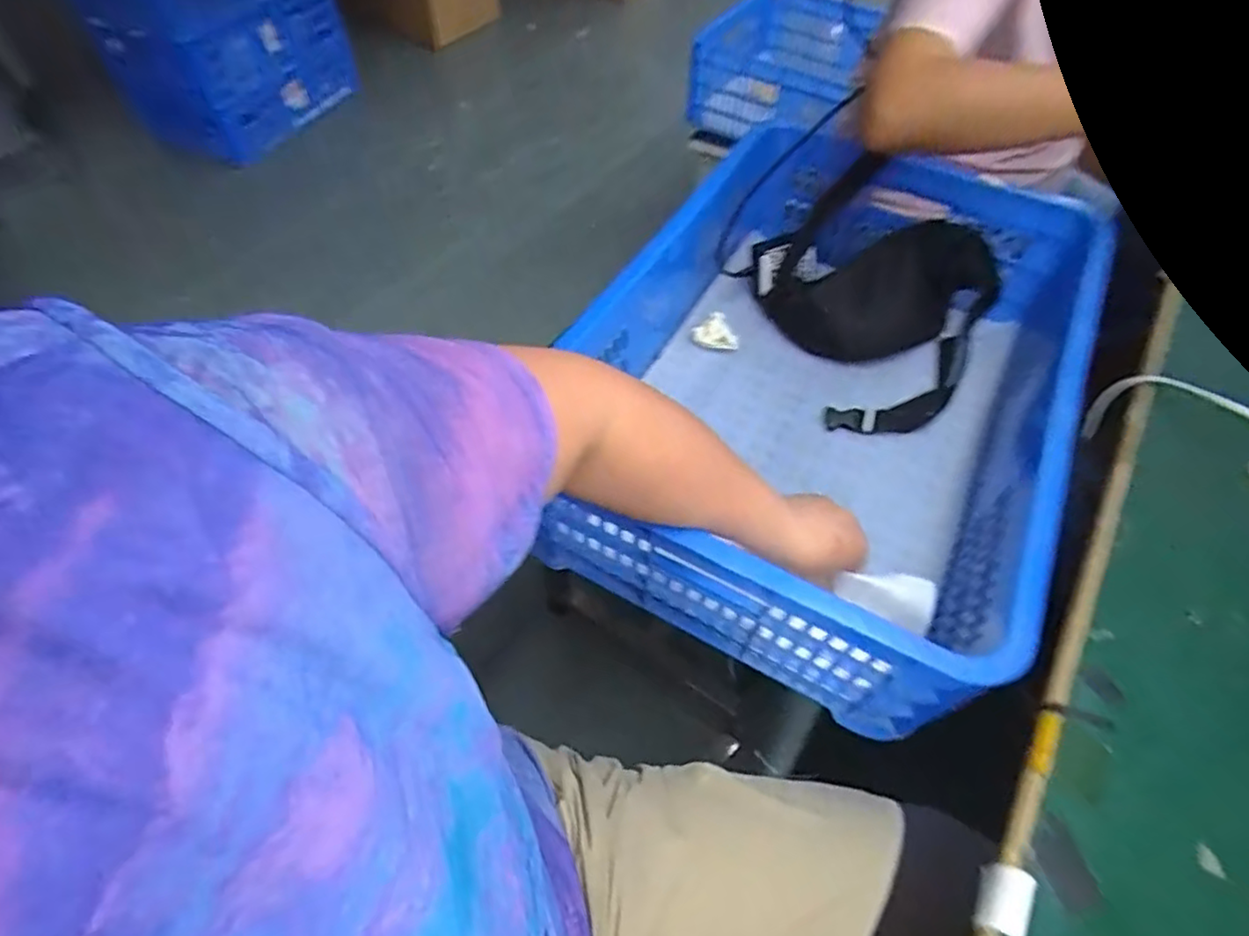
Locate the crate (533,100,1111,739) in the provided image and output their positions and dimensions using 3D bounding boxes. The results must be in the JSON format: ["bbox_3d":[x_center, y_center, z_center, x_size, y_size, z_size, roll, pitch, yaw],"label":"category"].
[{"bbox_3d":[0.214,-0.114,0.672,0.402,0.179,0.625,24,57,15],"label":"crate"}]

